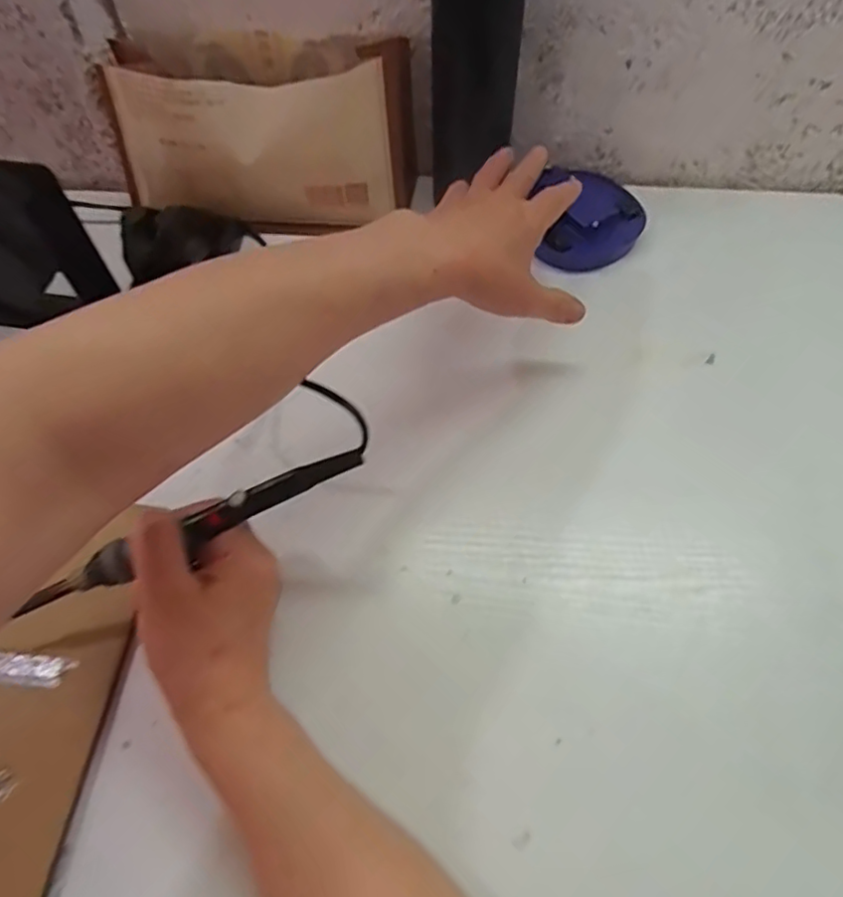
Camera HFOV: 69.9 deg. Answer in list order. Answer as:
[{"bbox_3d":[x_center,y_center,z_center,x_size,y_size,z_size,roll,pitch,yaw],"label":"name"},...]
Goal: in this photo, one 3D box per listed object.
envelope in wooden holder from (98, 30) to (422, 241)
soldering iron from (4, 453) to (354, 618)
[{"bbox_3d":[-0.133,-0.266,0.501,0.241,0.115,0.107,6,58,5],"label":"envelope in wooden holder"},{"bbox_3d":[-0.114,0.040,0.304,0.181,0.014,0.014,-24,60,3],"label":"soldering iron"}]

